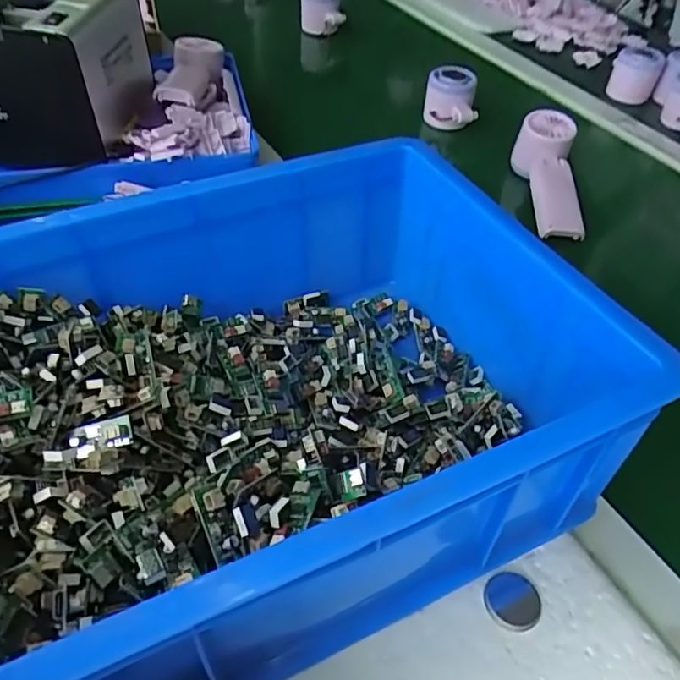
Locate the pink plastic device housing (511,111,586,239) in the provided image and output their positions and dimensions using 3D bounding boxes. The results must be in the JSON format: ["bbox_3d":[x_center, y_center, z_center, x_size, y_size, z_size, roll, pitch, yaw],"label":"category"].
[{"bbox_3d":[0.215,-0.166,0.586,0.053,0.050,0.151,3,47,-1],"label":"pink plastic device housing"}]

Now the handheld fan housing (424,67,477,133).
[{"bbox_3d":[0.131,-0.284,0.694,0.060,0.058,0.057,7,49,3],"label":"handheld fan housing"}]

